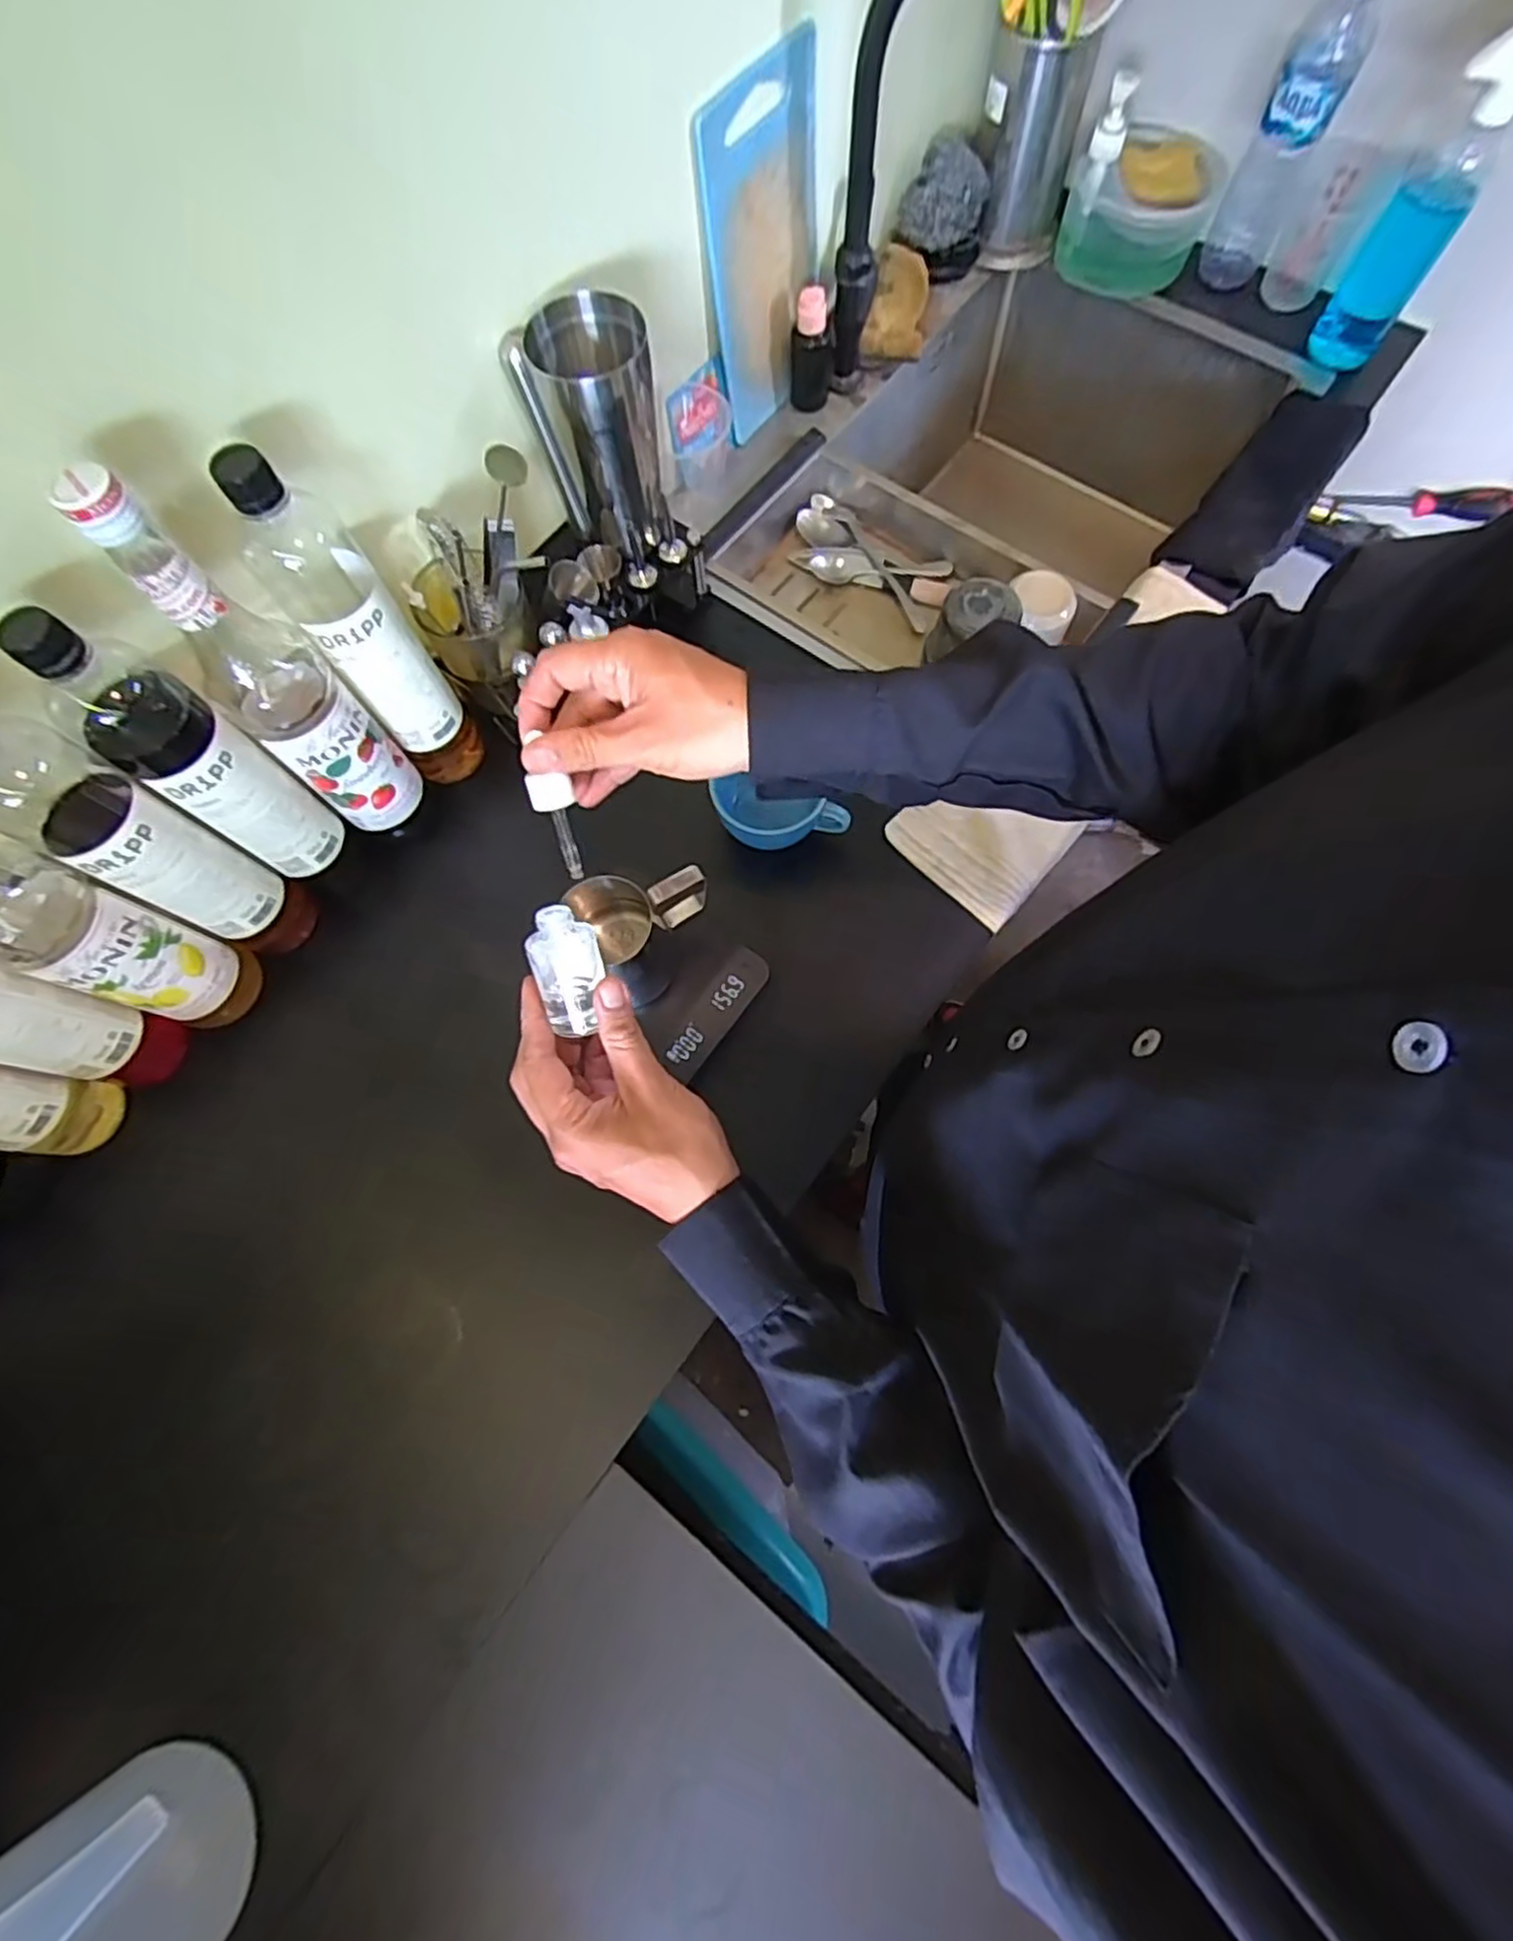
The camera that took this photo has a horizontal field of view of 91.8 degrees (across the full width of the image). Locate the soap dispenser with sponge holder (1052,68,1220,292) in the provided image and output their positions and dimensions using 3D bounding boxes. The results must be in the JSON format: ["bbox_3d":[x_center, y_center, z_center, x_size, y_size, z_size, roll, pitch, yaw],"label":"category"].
[{"bbox_3d":[0.421,-0.842,0.780,0.144,0.144,0.132,25,75,10],"label":"soap dispenser with sponge holder"}]

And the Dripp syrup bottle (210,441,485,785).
[{"bbox_3d":[-0.282,-0.241,0.544,0.067,0.285,0.063,-34,73,-8],"label":"Dripp syrup bottle"}]

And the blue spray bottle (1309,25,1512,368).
[{"bbox_3d":[0.640,-0.719,0.684,0.079,0.244,0.091,37,77,13],"label":"blue spray bottle"}]

